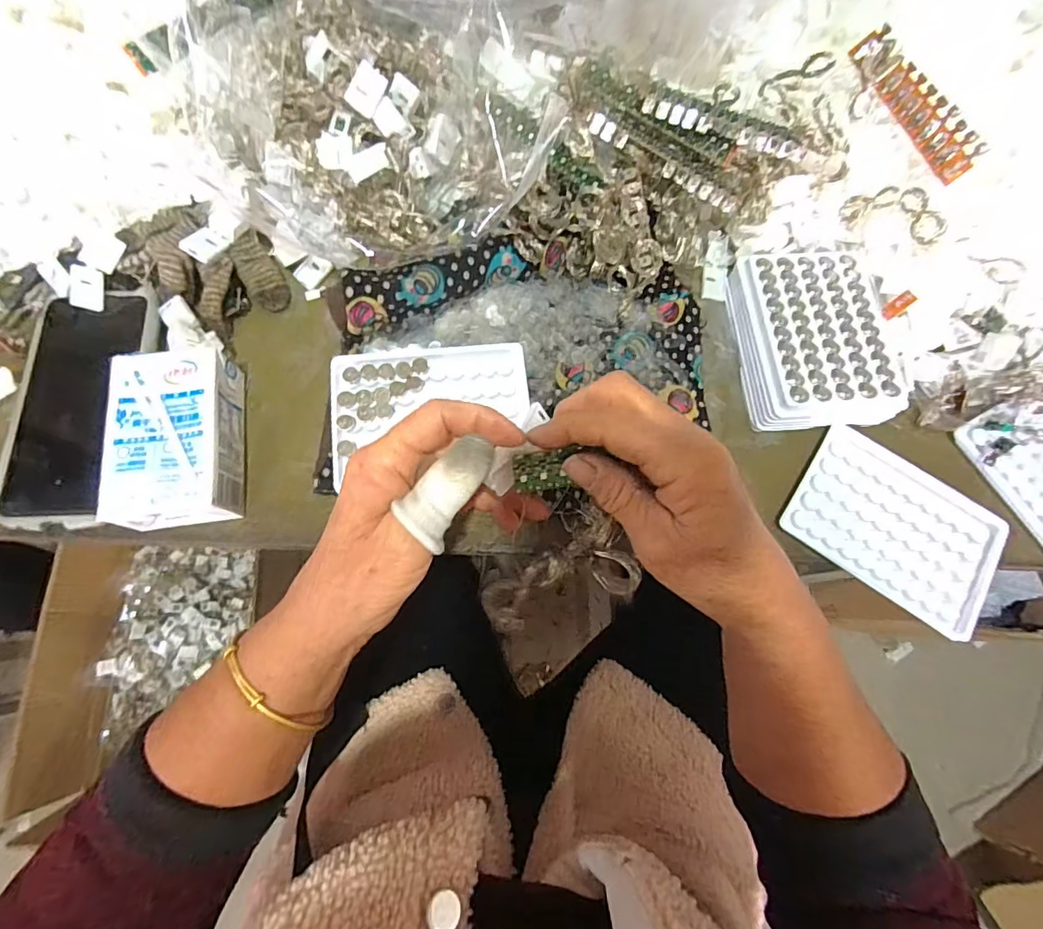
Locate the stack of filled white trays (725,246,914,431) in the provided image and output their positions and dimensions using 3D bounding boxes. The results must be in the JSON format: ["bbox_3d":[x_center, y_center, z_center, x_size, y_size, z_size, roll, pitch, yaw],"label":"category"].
[{"bbox_3d":[0.219,-0.096,0.361,0.109,0.030,0.134,-6,73,-3],"label":"stack of filled white trays"}]

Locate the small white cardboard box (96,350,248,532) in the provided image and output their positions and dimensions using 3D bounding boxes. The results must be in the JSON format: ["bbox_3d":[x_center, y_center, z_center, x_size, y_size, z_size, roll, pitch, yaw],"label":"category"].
[{"bbox_3d":[-0.222,-0.016,0.323,0.066,0.043,0.109,-8,74,-3],"label":"small white cardboard box"}]

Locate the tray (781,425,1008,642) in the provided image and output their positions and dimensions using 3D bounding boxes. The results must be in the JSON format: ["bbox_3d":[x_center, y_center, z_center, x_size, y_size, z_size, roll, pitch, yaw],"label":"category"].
[{"bbox_3d":[0.256,0.039,0.337,0.127,0.012,0.096,36,75,9],"label":"tray"}]

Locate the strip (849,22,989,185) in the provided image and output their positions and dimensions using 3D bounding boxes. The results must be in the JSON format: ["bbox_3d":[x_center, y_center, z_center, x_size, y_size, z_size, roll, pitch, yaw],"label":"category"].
[{"bbox_3d":[0.265,-0.242,0.333,0.025,0.018,0.109,-43,94,-10],"label":"strip"}]

